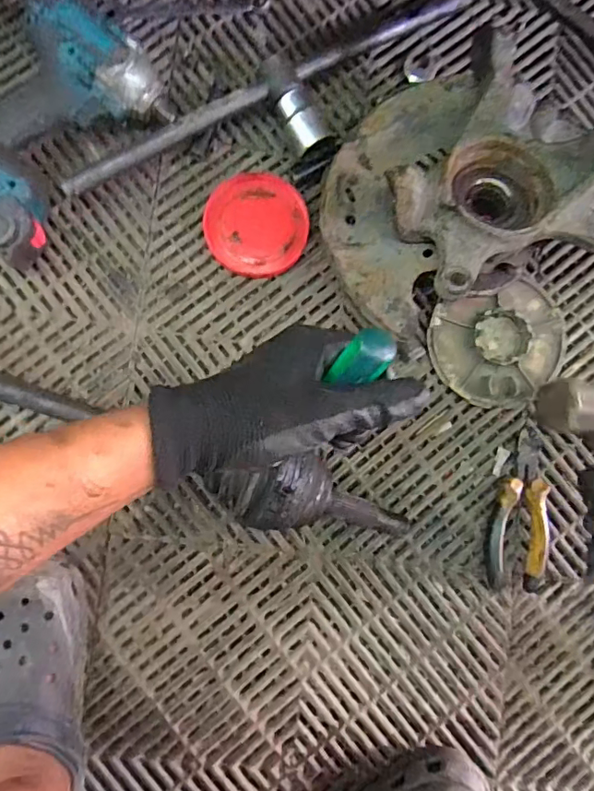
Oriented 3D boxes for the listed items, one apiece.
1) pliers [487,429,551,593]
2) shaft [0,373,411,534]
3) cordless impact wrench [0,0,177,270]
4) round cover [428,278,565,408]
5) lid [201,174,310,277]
[{"bbox_3d":[0.227,0.115,0.520,0.062,0.024,0.155,6,87,-1],"label":"pliers"},{"bbox_3d":[-0.147,0.035,0.449,0.539,0.080,0.082,18,85,-4],"label":"shaft"},{"bbox_3d":[-0.228,-0.242,0.473,0.129,0.088,0.225,40,87,1],"label":"cordless impact wrench"},{"bbox_3d":[0.211,-0.051,0.534,0.138,0.021,0.120,-16,88,-2],"label":"round cover"},{"bbox_3d":[-0.040,-0.173,0.526,0.101,0.012,0.102,0,87,-2],"label":"lid"}]

